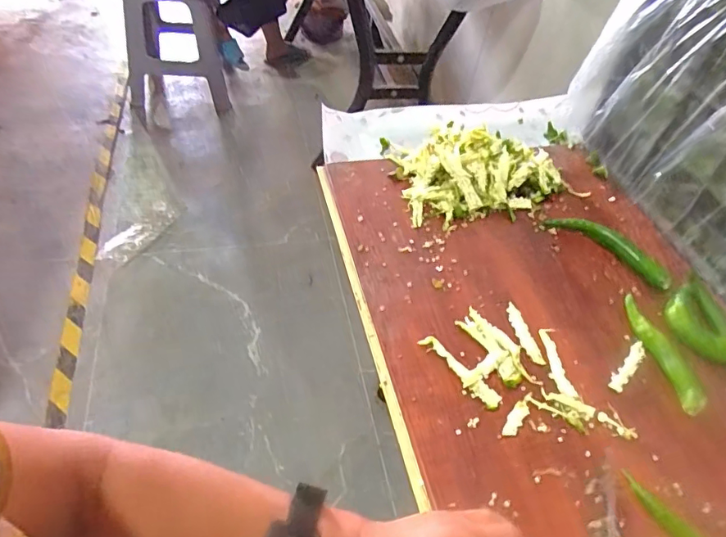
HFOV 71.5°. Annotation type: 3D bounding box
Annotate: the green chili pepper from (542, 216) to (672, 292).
[{"bbox_3d":[0.285,-0.027,0.582,0.146,0.020,0.034,37,55,24],"label":"green chili pepper"}]

